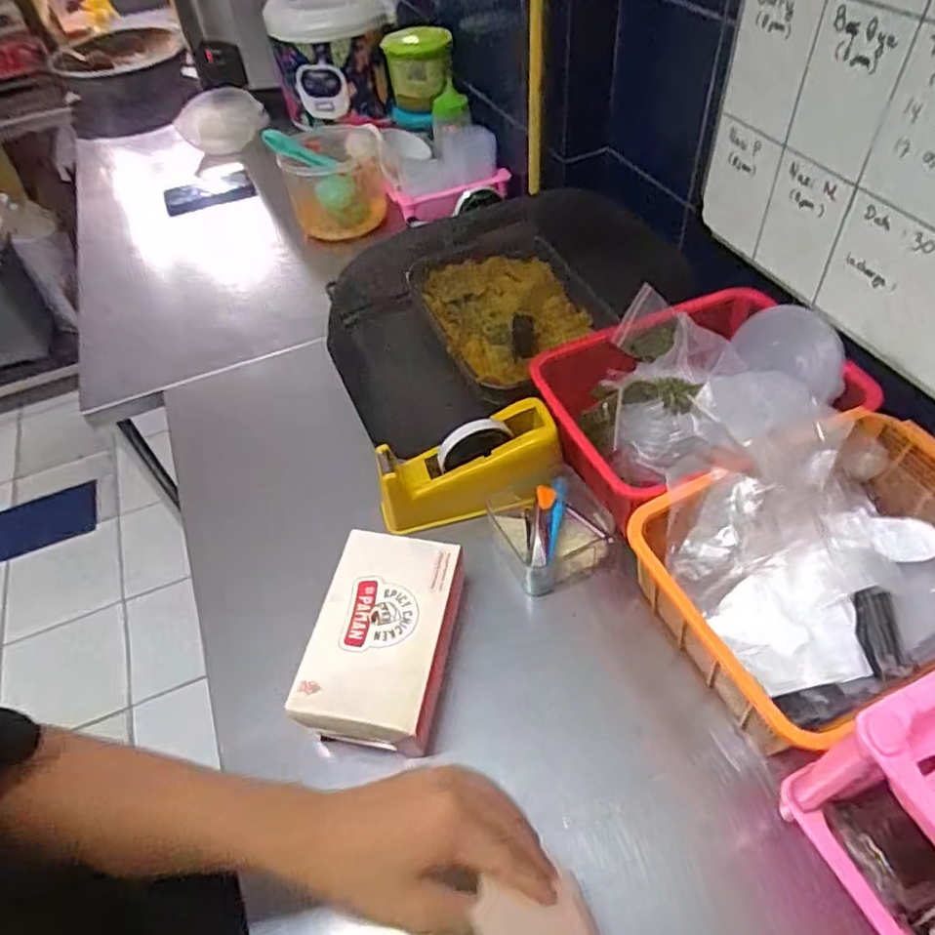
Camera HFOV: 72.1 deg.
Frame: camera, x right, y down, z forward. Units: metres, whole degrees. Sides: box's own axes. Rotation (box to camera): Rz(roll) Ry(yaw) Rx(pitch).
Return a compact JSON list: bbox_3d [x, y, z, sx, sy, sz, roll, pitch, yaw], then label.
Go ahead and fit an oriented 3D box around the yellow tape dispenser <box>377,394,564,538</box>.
[{"bbox_3d":[0.000,-0.003,0.671,0.188,0.094,0.070,-16,50,-7],"label":"yellow tape dispenser"}]

